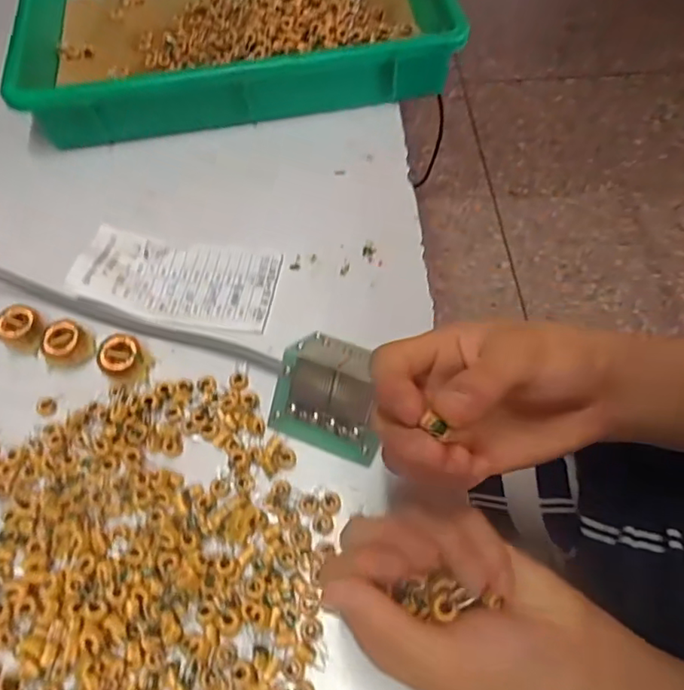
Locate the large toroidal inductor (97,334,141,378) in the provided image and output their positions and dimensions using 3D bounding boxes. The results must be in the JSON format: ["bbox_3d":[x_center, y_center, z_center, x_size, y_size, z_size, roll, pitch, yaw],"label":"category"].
[{"bbox_3d":[-0.139,0.010,0.358,0.025,0.024,0.026,-32,66,-16],"label":"large toroidal inductor"}]

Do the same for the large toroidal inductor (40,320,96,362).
[{"bbox_3d":[-0.177,0.001,0.366,0.028,0.026,0.026,0,61,0],"label":"large toroidal inductor"}]

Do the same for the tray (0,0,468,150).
[{"bbox_3d":[-0.097,-0.304,0.513,0.371,0.060,0.244,-8,61,-4],"label":"tray"}]

